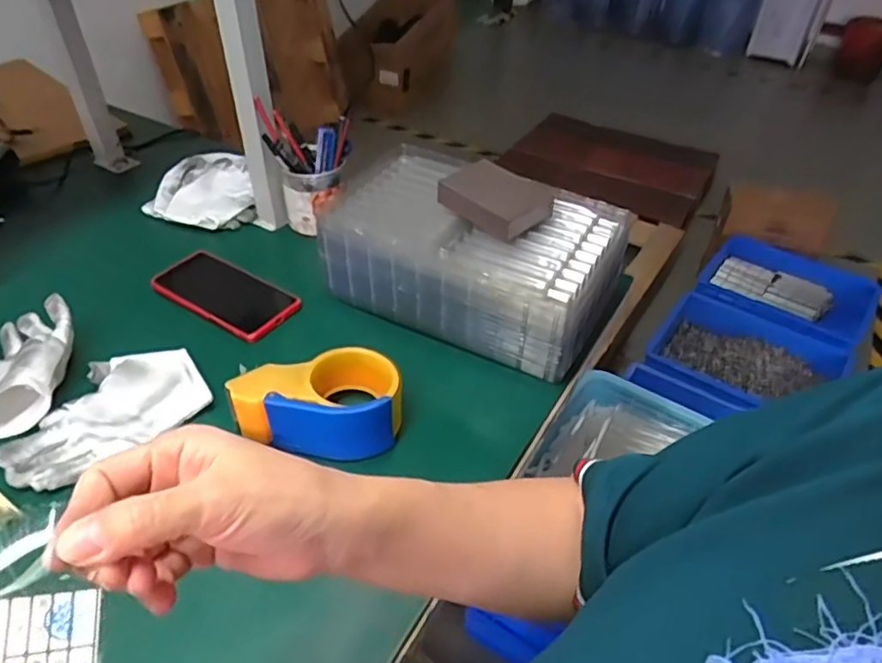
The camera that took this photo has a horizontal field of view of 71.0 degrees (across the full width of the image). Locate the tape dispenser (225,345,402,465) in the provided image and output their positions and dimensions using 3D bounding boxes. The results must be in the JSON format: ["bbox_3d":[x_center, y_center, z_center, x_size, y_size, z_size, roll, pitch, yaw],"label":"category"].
[{"bbox_3d":[-0.106,0.061,0.537,0.141,0.058,0.083,0,41,-3],"label":"tape dispenser"}]

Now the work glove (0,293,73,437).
[{"bbox_3d":[-0.382,0.027,0.563,0.096,0.042,0.127,-22,47,-26],"label":"work glove"}]

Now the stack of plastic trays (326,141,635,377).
[{"bbox_3d":[0.032,-0.080,0.659,0.287,0.104,0.170,19,43,18],"label":"stack of plastic trays"}]

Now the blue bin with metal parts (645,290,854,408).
[{"bbox_3d":[0.722,0.082,1.507,0.414,0.124,0.366,26,46,25],"label":"blue bin with metal parts"}]

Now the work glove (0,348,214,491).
[{"bbox_3d":[-0.295,0.070,0.542,0.161,0.025,0.091,-27,49,-29],"label":"work glove"}]

